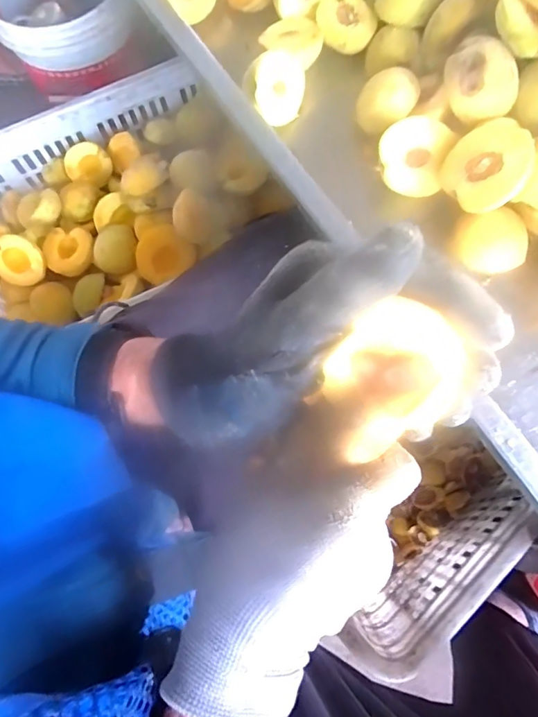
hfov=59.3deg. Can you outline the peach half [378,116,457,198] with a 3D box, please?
[{"bbox_3d":[0.131,-0.186,0.441,0.063,0.034,0.064,16,105,7],"label":"peach half"}]

